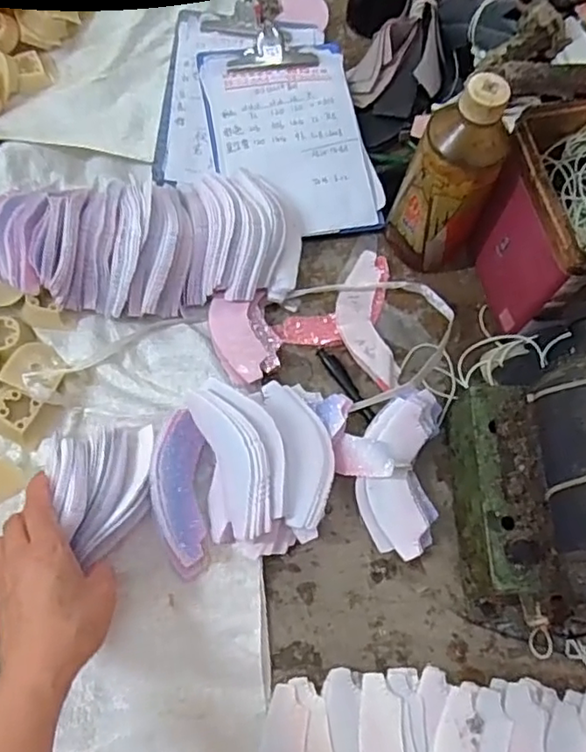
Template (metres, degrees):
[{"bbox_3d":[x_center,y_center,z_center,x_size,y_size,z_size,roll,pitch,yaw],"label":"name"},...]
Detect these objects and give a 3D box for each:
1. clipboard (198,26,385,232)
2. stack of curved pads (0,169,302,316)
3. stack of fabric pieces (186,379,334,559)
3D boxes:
[{"bbox_3d":[-0.004,-0.237,0.597,0.145,0.017,0.219,-10,71,-6],"label":"clipboard"},{"bbox_3d":[-0.124,-0.116,0.532,0.252,0.044,0.121,-10,71,-6],"label":"stack of curved pads"},{"bbox_3d":[-0.018,0.066,0.476,0.100,0.050,0.128,-11,71,-7],"label":"stack of fabric pieces"}]

